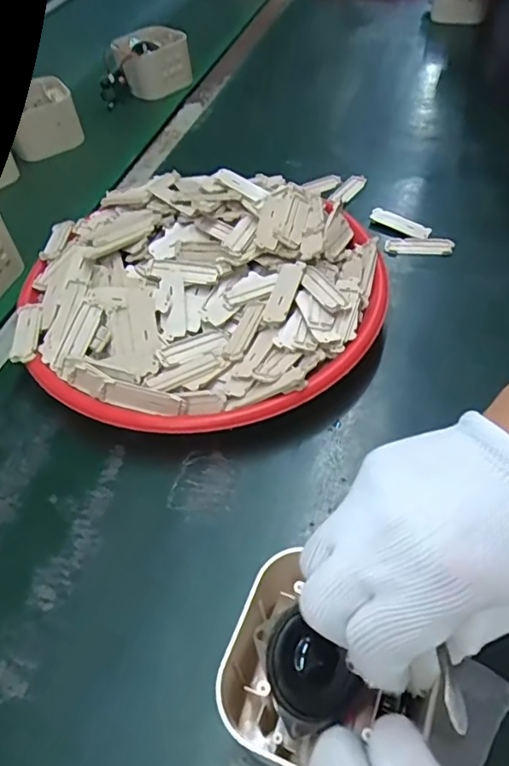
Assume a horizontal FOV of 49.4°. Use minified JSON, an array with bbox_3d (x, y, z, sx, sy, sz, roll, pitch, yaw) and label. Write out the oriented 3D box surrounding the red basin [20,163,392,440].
[{"bbox_3d":[-0.043,-0.078,0.454,0.279,0.063,0.279,-3,50,3],"label":"red basin"}]

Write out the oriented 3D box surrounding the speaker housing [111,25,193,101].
[{"bbox_3d":[-0.142,-0.449,0.766,0.092,0.059,0.069,-18,51,-10],"label":"speaker housing"}]

